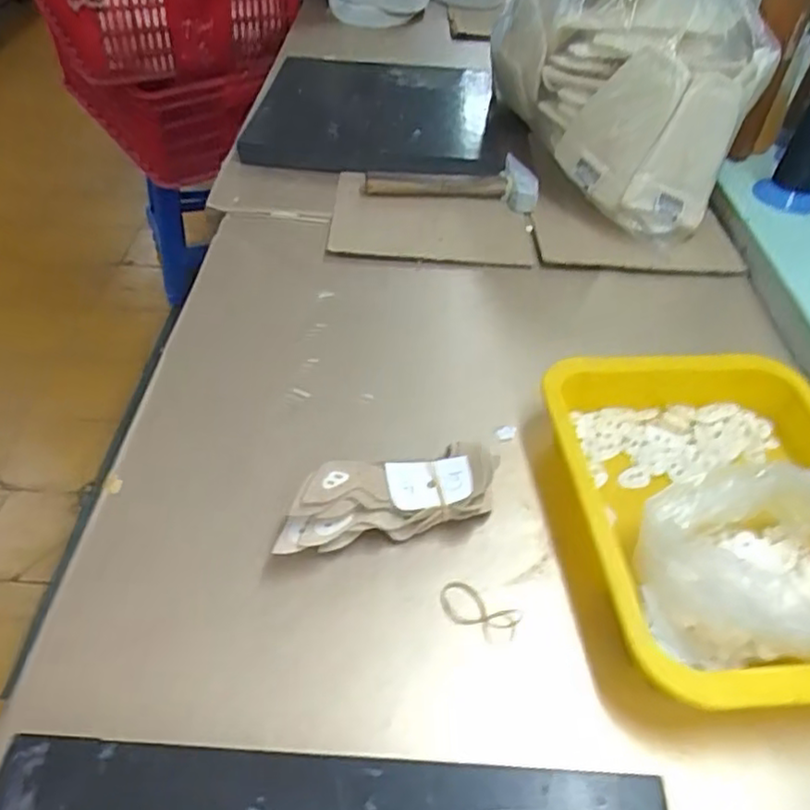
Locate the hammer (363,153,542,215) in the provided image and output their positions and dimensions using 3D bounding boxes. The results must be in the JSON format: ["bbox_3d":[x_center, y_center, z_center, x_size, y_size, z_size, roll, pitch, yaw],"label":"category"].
[{"bbox_3d":[0.053,-0.252,0.769,0.189,0.025,0.071,4,44,0],"label":"hammer"}]

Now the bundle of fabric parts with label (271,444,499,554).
[{"bbox_3d":[-0.011,0.057,0.435,0.143,0.040,0.049,-9,46,-14],"label":"bundle of fabric parts with label"}]

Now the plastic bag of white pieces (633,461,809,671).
[{"bbox_3d":[0.214,0.090,0.400,0.144,0.062,0.109,-1,44,-6],"label":"plastic bag of white pieces"}]

